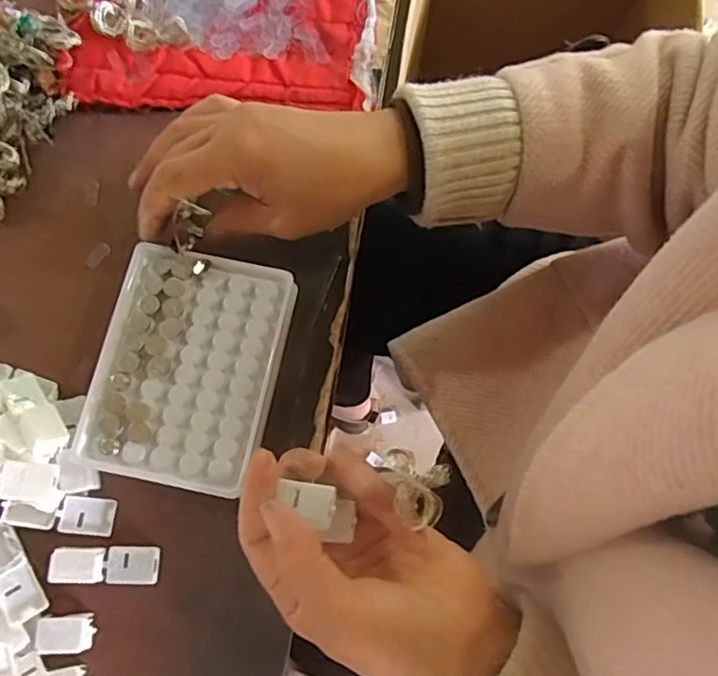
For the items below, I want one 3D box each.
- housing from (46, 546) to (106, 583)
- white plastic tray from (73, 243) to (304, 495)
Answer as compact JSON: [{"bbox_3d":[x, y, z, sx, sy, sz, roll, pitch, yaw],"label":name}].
[{"bbox_3d":[-0.153,0.123,0.330,0.028,0.004,0.018,4,64,-10],"label":"housing"},{"bbox_3d":[-0.096,0.015,0.342,0.098,0.012,0.128,10,76,2],"label":"white plastic tray"}]

